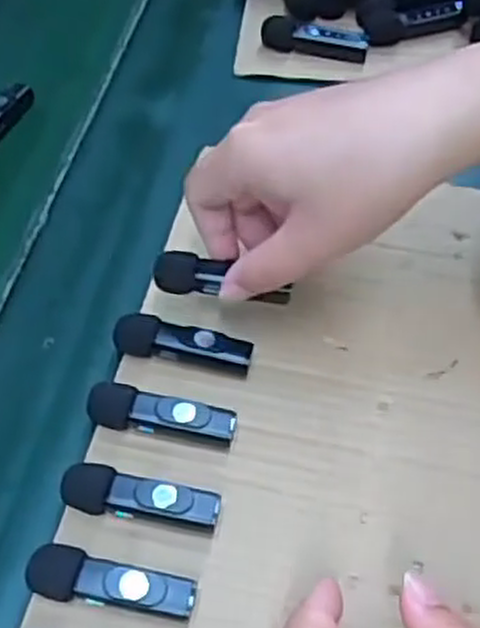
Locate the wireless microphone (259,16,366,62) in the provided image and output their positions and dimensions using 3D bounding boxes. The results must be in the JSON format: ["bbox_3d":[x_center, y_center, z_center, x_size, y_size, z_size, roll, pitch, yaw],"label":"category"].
[{"bbox_3d":[0.046,-0.170,0.495,0.065,0.018,0.014,8,56,8],"label":"wireless microphone"}]

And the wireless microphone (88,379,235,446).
[{"bbox_3d":[-0.034,0.045,0.349,0.064,0.017,0.018,8,56,8],"label":"wireless microphone"}]

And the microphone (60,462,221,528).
[{"bbox_3d":[-0.040,0.076,0.328,0.063,0.016,0.018,6,56,7],"label":"microphone"}]

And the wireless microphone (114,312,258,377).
[{"bbox_3d":[-0.027,0.015,0.369,0.064,0.014,0.017,10,56,10],"label":"wireless microphone"}]

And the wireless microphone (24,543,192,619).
[{"bbox_3d":[-0.049,0.104,0.309,0.063,0.015,0.019,6,56,7],"label":"wireless microphone"}]

